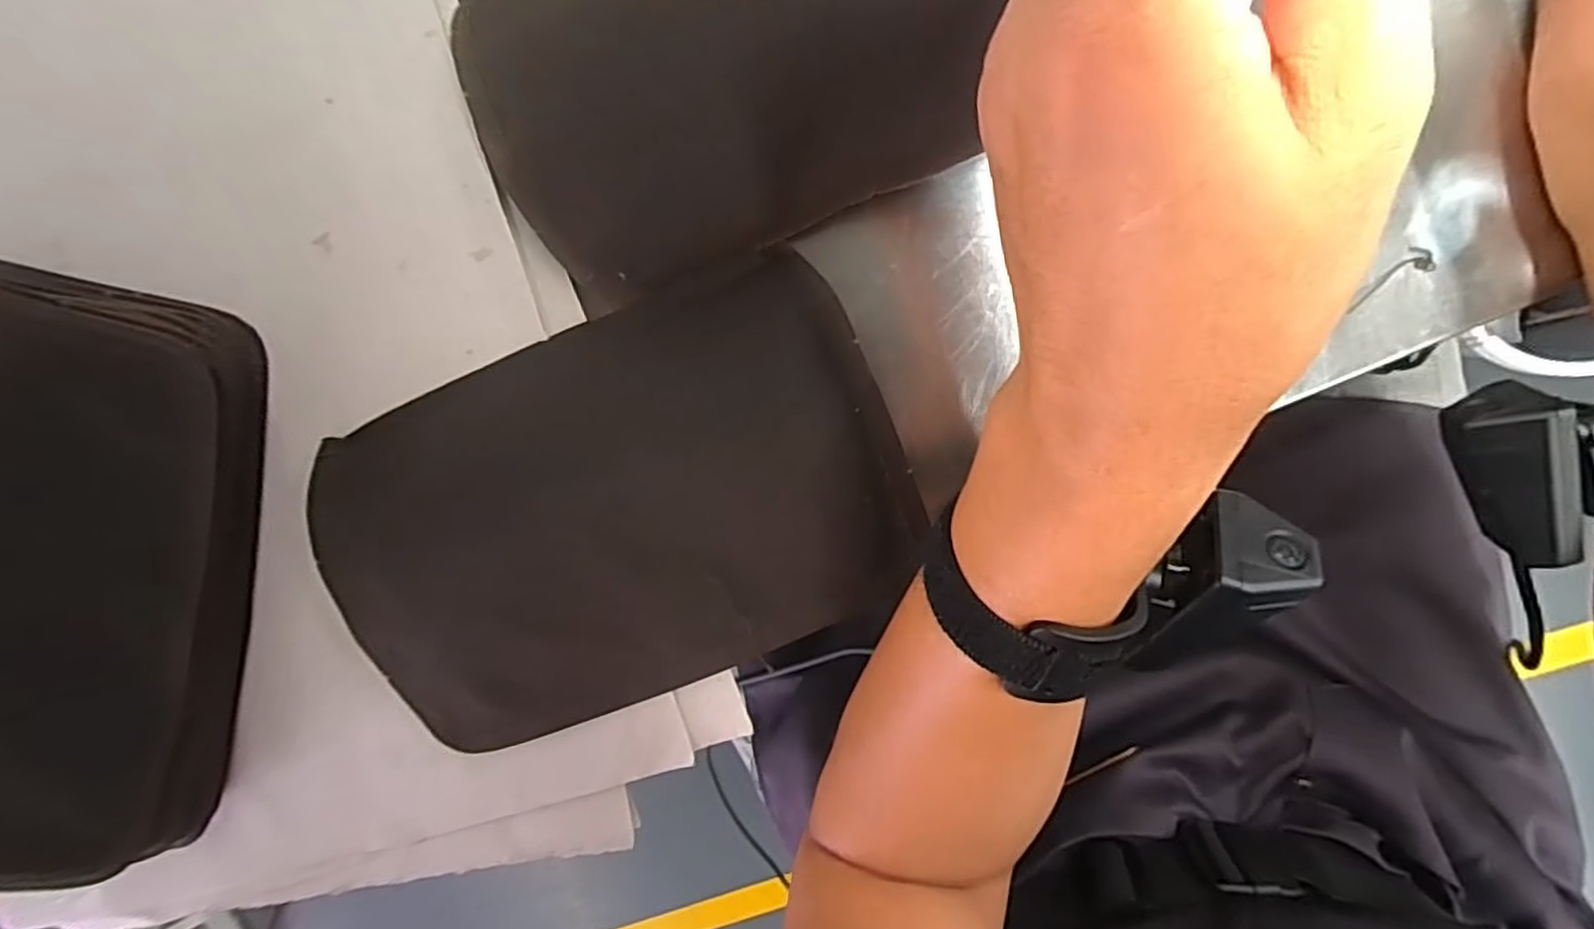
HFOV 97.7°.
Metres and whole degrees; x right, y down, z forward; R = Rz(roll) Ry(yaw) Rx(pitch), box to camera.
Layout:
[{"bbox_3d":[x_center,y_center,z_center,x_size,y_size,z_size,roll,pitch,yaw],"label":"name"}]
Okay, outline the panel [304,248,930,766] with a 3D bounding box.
[{"bbox_3d":[-0.071,0.022,0.274,0.223,0.020,0.147,-21,96,7],"label":"panel"}]

